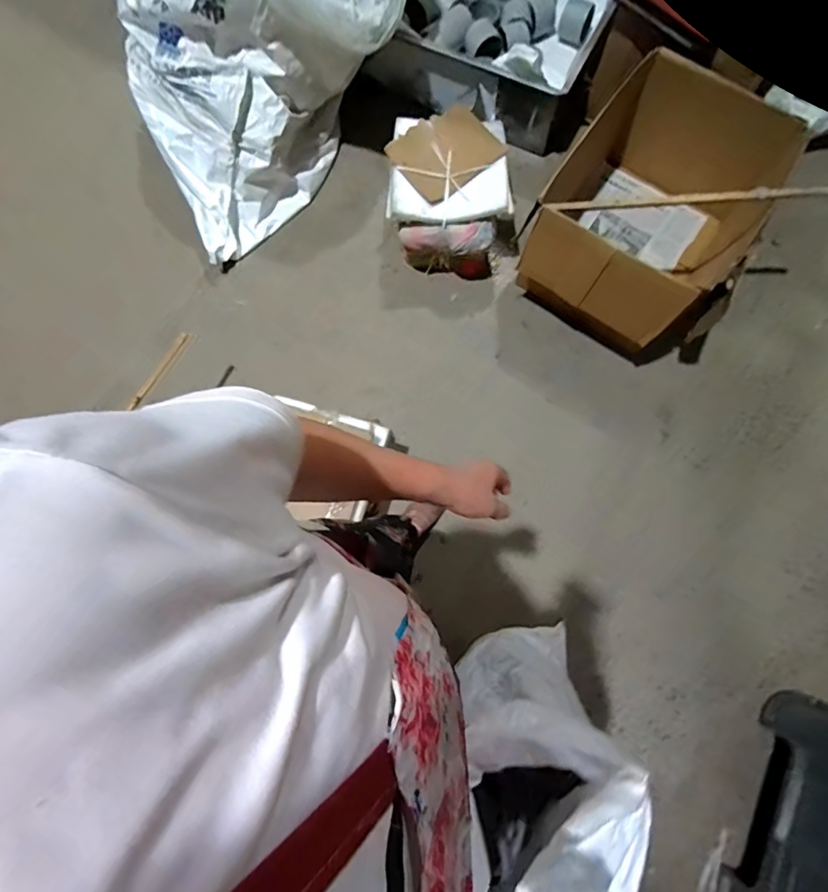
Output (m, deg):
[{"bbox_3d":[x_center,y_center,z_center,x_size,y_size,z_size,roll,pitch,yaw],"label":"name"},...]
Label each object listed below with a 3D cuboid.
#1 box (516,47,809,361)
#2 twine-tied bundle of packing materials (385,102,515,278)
[{"bbox_3d":[0.637,-0.629,1.325,0.499,0.354,0.622,38,80,10],"label":"box"},{"bbox_3d":[0.100,-0.753,1.429,0.330,0.239,0.419,-3,76,1],"label":"twine-tied bundle of packing materials"}]

